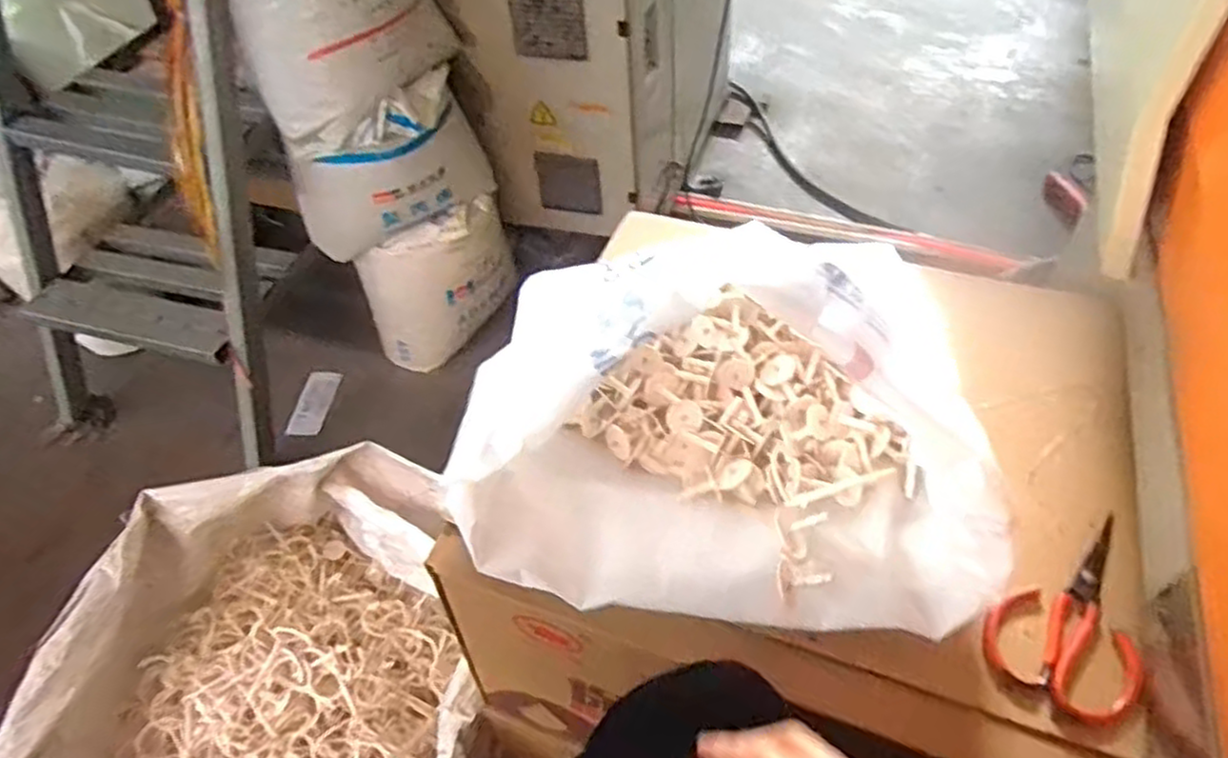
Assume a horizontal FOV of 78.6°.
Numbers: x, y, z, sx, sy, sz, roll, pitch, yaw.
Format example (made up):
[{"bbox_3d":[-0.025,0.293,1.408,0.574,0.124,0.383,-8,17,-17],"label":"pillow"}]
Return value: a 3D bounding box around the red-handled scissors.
[{"bbox_3d":[0.398,0.195,0.647,0.109,0.021,0.189,26,57,23],"label":"red-handled scissors"}]

